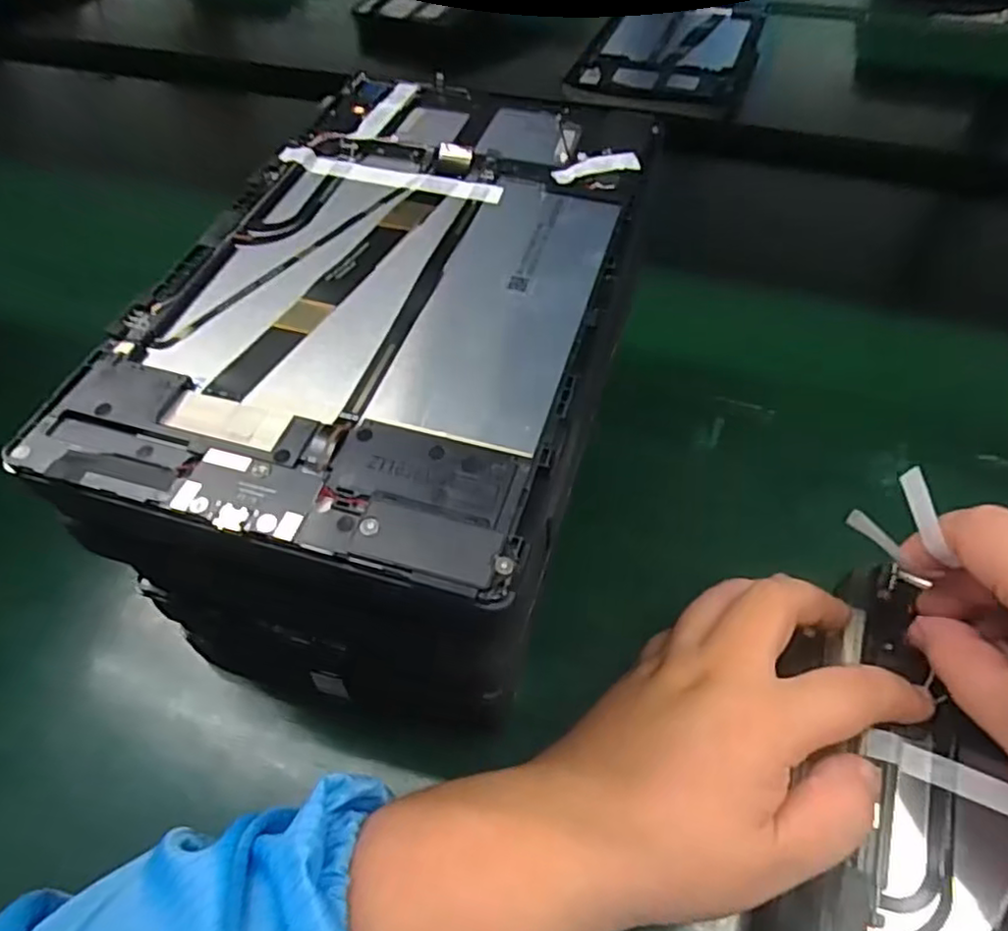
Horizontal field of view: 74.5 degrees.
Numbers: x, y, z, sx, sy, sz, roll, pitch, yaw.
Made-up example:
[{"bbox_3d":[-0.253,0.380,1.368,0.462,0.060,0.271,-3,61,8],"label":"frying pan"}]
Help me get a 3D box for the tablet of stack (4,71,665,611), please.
[{"bbox_3d":[-0.035,-0.074,0.235,0.146,0.008,0.236,13,56,12],"label":"tablet of stack"}]

